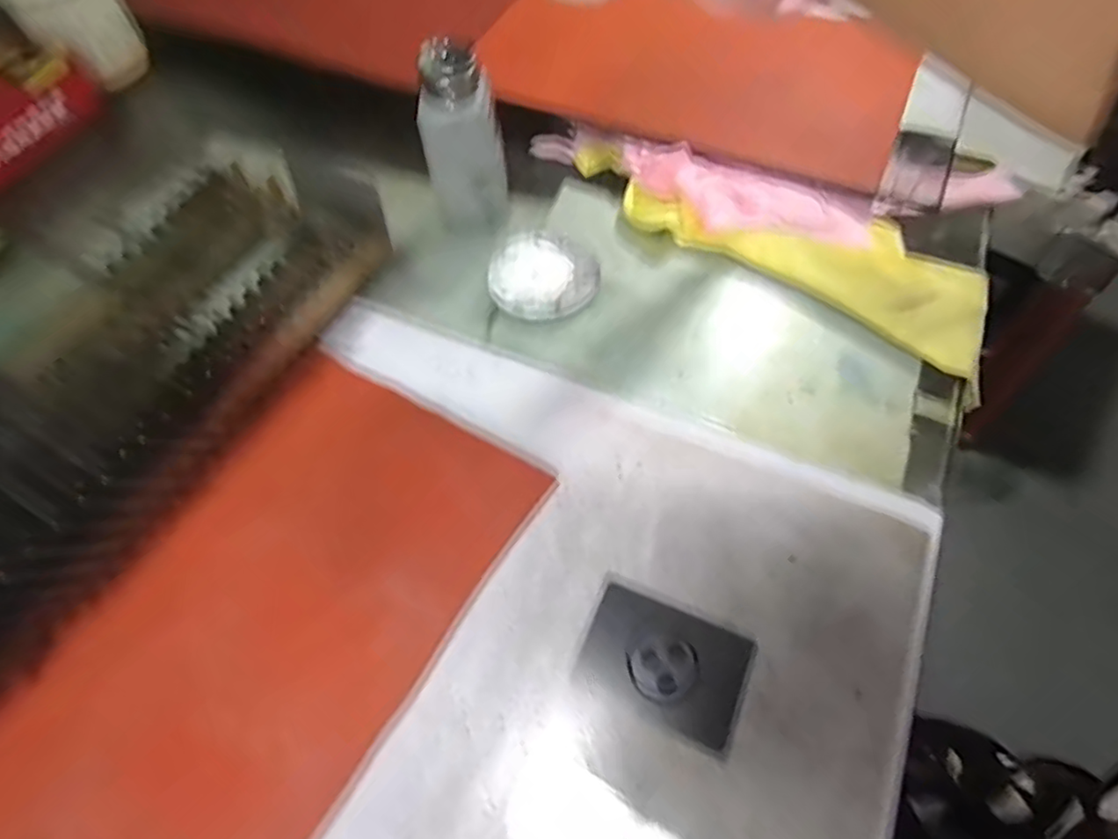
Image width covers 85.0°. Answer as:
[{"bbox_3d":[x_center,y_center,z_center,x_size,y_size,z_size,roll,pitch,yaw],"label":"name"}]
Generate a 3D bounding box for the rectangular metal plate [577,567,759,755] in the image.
[{"bbox_3d":[0.057,0.130,0.332,0.089,0.004,0.061,22,64,15],"label":"rectangular metal plate"}]

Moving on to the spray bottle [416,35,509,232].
[{"bbox_3d":[-0.071,-0.204,0.454,0.056,0.125,0.046,-9,61,-2],"label":"spray bottle"}]

